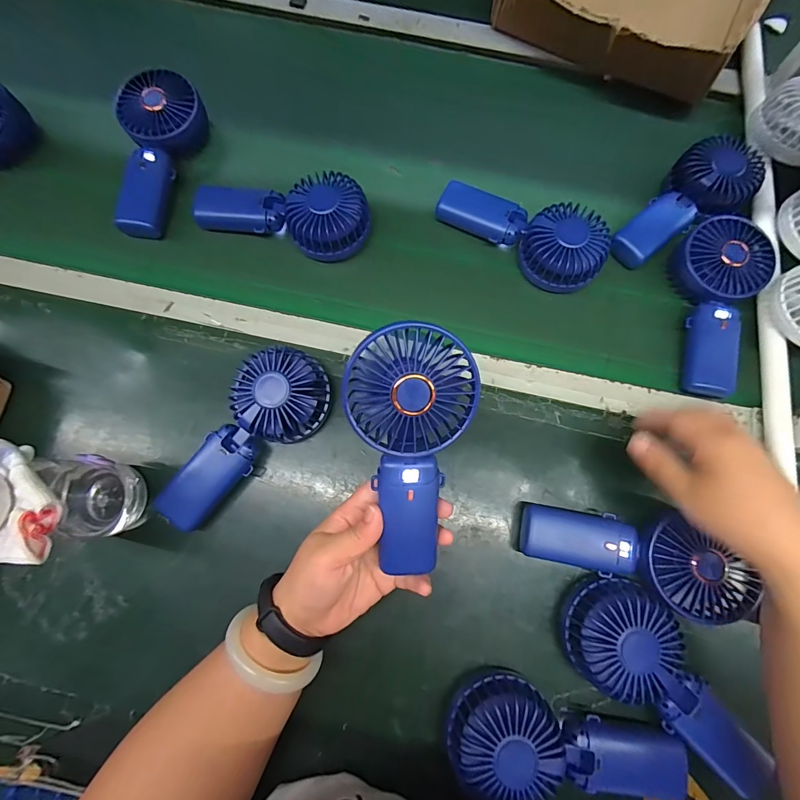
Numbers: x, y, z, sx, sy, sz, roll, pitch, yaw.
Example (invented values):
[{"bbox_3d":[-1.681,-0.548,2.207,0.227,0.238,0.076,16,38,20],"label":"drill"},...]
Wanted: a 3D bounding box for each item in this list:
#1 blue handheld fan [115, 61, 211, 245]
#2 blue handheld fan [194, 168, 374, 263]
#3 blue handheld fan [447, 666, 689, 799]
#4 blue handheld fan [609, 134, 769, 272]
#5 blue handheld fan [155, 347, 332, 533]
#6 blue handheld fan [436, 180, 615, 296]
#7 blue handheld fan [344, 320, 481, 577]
[{"bbox_3d":[-0.273,-0.270,0.437,0.079,0.048,0.181,9,76,1],"label":"blue handheld fan"},{"bbox_3d":[-0.122,-0.199,0.434,0.178,0.059,0.083,9,76,1],"label":"blue handheld fan"},{"bbox_3d":[0.130,0.272,0.311,0.183,0.045,0.078,14,76,2],"label":"blue handheld fan"},{"bbox_3d":[0.317,-0.214,0.432,0.206,0.041,0.091,-42,81,-10],"label":"blue handheld fan"},{"bbox_3d":[-0.142,0.033,0.355,0.080,0.050,0.179,41,79,8],"label":"blue handheld fan"},{"bbox_3d":[0.134,-0.187,0.429,0.178,0.047,0.081,37,78,7],"label":"blue handheld fan"},{"bbox_3d":[0.007,0.039,0.278,0.083,0.043,0.178,4,100,0],"label":"blue handheld fan"}]

